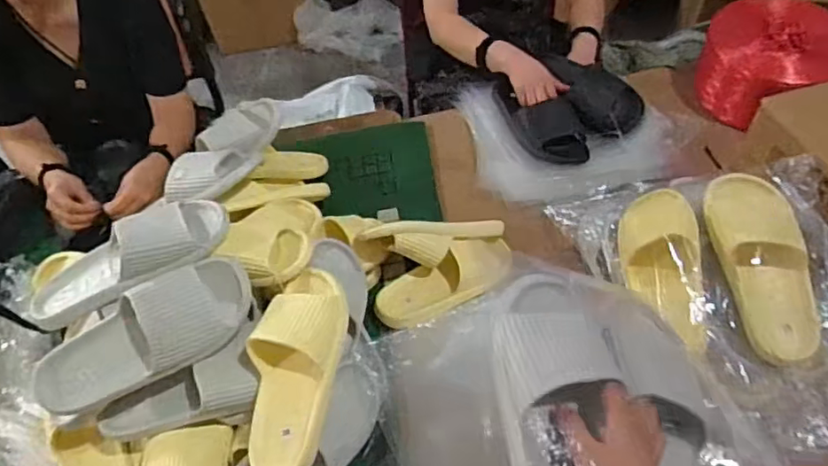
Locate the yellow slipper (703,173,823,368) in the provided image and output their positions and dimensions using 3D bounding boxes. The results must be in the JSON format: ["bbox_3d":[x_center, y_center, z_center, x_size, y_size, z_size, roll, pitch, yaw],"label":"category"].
[{"bbox_3d":[0.464,0.040,0.731,0.100,0.053,0.249,-9,75,-1],"label":"yellow slipper"}]

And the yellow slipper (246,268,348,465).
[{"bbox_3d":[-0.147,0.164,0.691,0.113,0.065,0.265,3,66,8],"label":"yellow slipper"}]

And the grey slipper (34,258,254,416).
[{"bbox_3d":[-0.335,0.128,0.721,0.266,0.078,0.112,-28,90,-7],"label":"grey slipper"}]

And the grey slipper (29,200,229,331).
[{"bbox_3d":[-0.383,0.028,0.741,0.261,0.080,0.116,-26,52,2],"label":"grey slipper"}]

